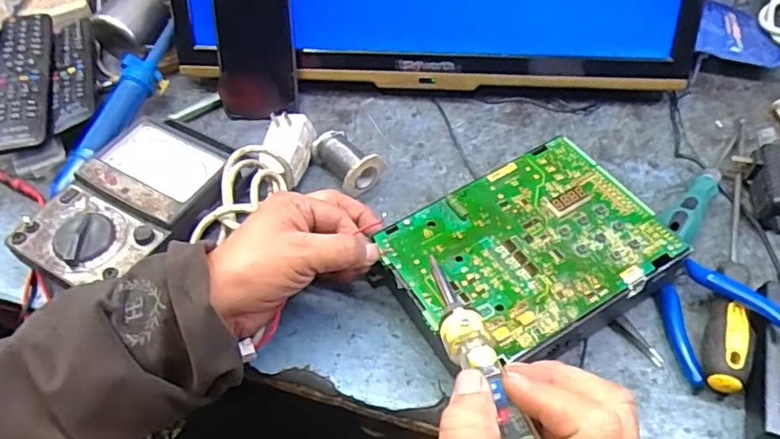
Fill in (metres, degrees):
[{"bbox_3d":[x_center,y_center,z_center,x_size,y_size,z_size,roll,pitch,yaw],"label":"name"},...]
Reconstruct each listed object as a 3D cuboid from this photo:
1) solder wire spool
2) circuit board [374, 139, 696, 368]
[{"bbox_3d":[-0.039,-0.058,0.562,0.047,0.040,0.062,-30,58,-20],"label":"solder wire spool"},{"bbox_3d":[0.105,0.019,0.457,0.195,0.013,0.145,-25,57,-17],"label":"circuit board"}]

